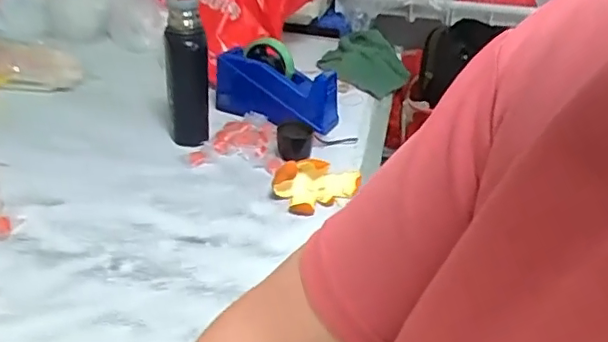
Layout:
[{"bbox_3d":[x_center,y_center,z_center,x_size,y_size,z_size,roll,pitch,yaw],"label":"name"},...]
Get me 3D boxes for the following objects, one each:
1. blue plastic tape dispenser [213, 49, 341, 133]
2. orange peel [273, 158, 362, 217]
[{"bbox_3d":[-0.049,-0.128,0.887,0.208,0.092,0.071,10,31,9],"label":"blue plastic tape dispenser"},{"bbox_3d":[0.021,0.014,0.722,0.118,0.047,0.061,-19,37,-33],"label":"orange peel"}]

